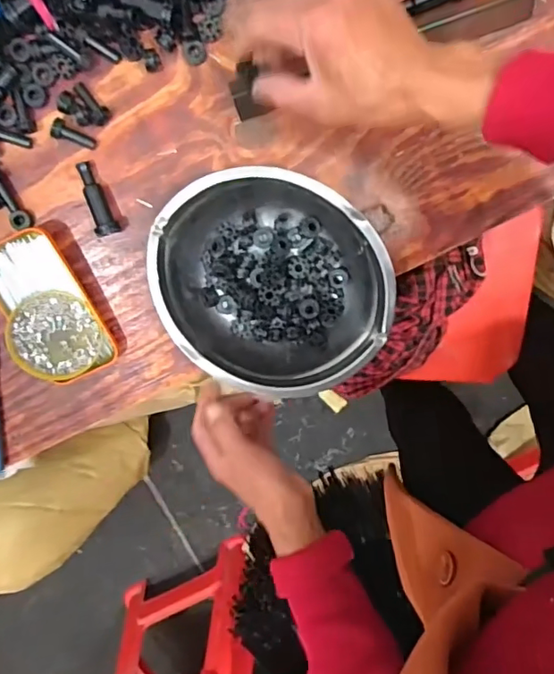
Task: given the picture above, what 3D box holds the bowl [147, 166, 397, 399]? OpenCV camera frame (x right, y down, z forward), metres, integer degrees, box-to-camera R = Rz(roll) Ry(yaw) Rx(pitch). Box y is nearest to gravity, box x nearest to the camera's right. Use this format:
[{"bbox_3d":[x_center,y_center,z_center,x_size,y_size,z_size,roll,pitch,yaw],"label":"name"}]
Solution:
[{"bbox_3d":[-0.003,-0.047,0.488,0.214,0.066,0.175,38,98,-4],"label":"bowl"}]

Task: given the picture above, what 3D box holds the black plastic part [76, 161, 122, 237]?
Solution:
[{"bbox_3d":[-0.164,-0.125,0.493,0.020,0.022,0.068,-21,98,5],"label":"black plastic part"}]

